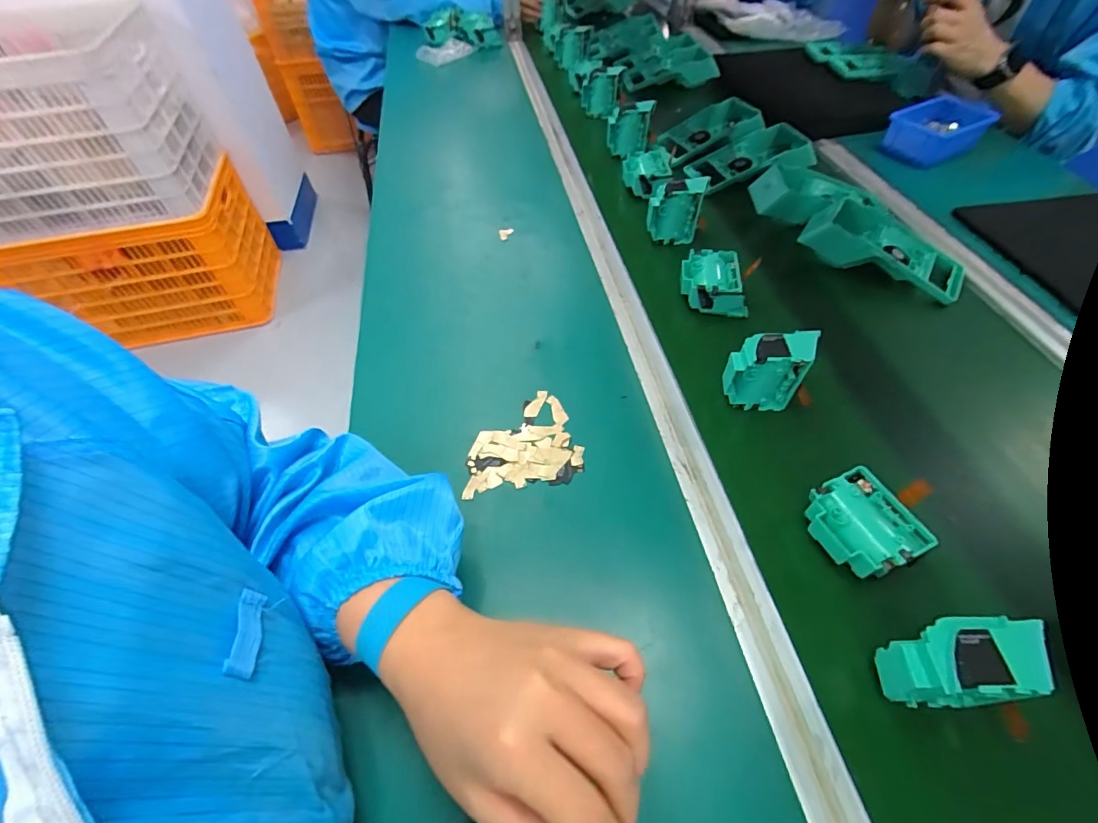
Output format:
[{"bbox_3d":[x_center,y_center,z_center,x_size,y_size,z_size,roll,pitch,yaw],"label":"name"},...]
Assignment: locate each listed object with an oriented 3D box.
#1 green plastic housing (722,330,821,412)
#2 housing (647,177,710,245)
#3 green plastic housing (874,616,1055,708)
[{"bbox_3d":[0.207,-0.037,0.460,0.070,0.078,0.036,3,52,5],"label":"green plastic housing"},{"bbox_3d":[0.171,-0.269,0.639,0.073,0.074,0.040,9,53,9],"label":"housing"},{"bbox_3d":[0.253,0.163,0.306,0.071,0.082,0.040,2,52,3],"label":"green plastic housing"}]

